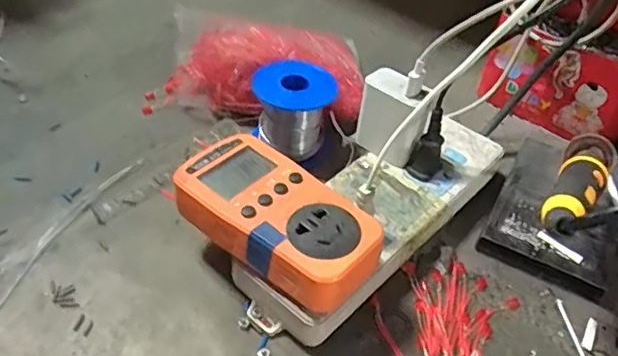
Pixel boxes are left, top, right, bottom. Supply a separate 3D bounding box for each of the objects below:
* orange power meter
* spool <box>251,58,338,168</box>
[{"bbox_3d":[-0.020,0.025,0.345,0.124,0.031,0.065,35,51,28],"label":"orange power meter"},{"bbox_3d":[-0.012,-0.053,0.461,0.060,0.067,0.058,3,44,-3],"label":"spool"}]

